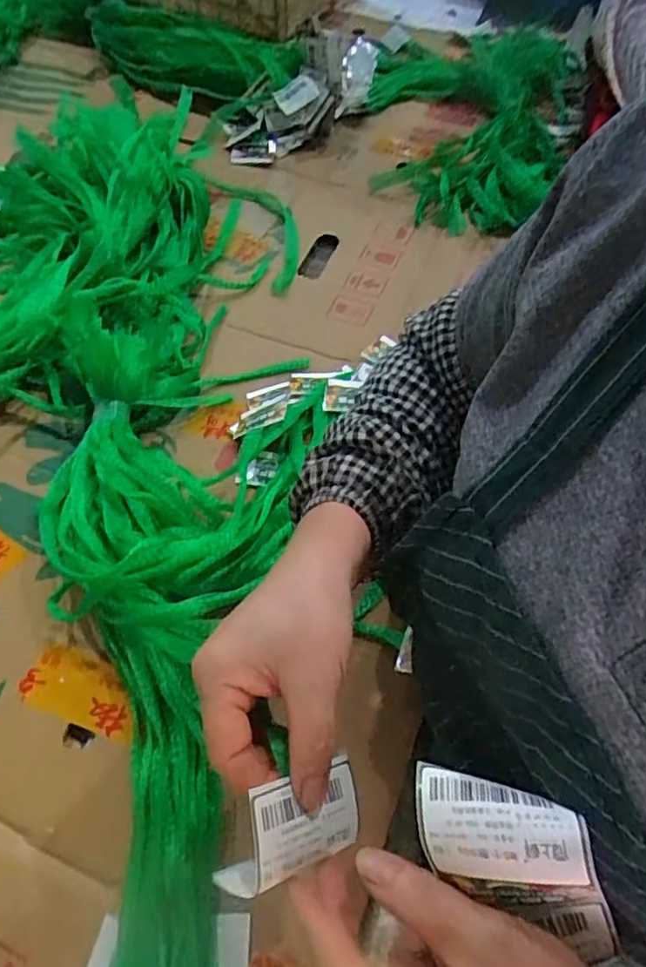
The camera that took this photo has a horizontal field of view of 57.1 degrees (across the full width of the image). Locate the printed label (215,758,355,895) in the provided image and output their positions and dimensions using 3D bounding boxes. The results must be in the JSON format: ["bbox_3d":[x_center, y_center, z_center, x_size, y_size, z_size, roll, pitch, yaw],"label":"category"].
[{"bbox_3d":[-0.017,0.156,0.279,0.060,0.037,0.043,-1,77,-41],"label":"printed label"}]

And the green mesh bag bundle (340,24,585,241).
[{"bbox_3d":[0.201,-0.576,0.880,0.356,0.054,0.568,9,60,5],"label":"green mesh bag bundle"}]

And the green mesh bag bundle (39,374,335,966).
[{"bbox_3d":[-0.128,0.110,0.456,0.231,0.057,0.548,5,60,3],"label":"green mesh bag bundle"}]

